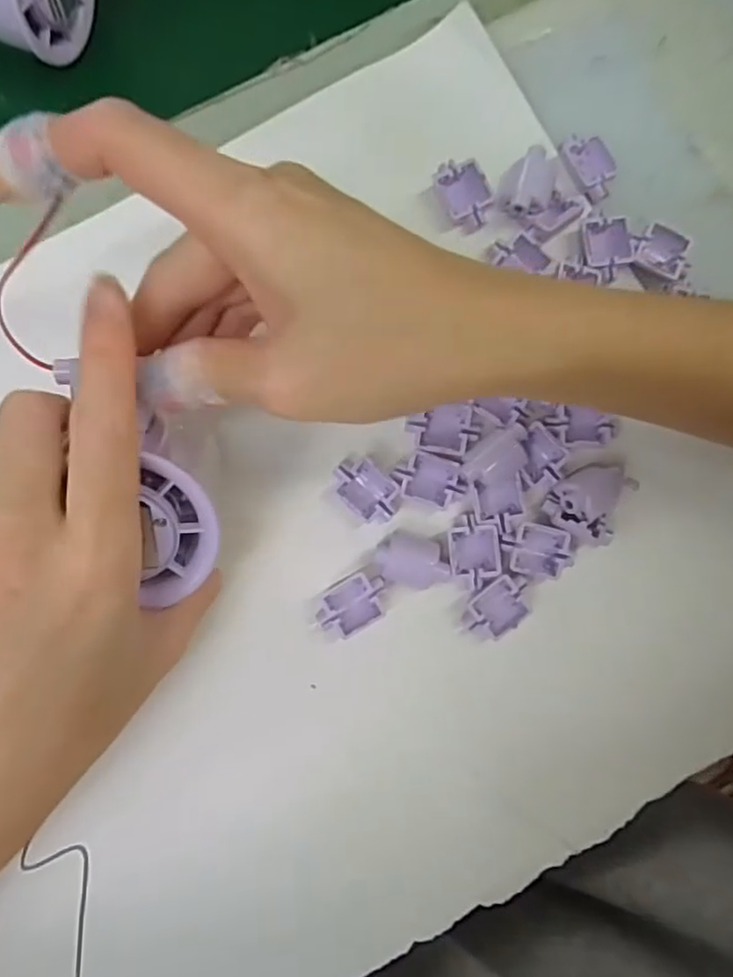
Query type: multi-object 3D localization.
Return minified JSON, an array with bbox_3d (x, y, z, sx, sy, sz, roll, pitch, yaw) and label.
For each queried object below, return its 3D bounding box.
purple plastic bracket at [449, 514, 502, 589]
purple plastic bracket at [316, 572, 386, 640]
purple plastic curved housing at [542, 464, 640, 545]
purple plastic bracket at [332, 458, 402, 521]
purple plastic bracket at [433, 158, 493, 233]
[{"bbox_3d":[0.043,0.025,0.241,0.020,0.006,0.027,-2,86,-2],"label":"purple plastic bracket"},{"bbox_3d":[-0.005,0.046,0.240,0.029,0.011,0.019,-30,87,-4],"label":"purple plastic bracket"},{"bbox_3d":[0.090,0.003,0.240,0.028,0.015,0.036,35,85,1],"label":"purple plastic curved housing"},{"bbox_3d":[0.000,0.000,0.244,0.029,0.008,0.019,44,85,2],"label":"purple plastic bracket"},{"bbox_3d":[0.041,-0.122,0.251,0.019,0.007,0.029,-21,87,-4],"label":"purple plastic bracket"}]

